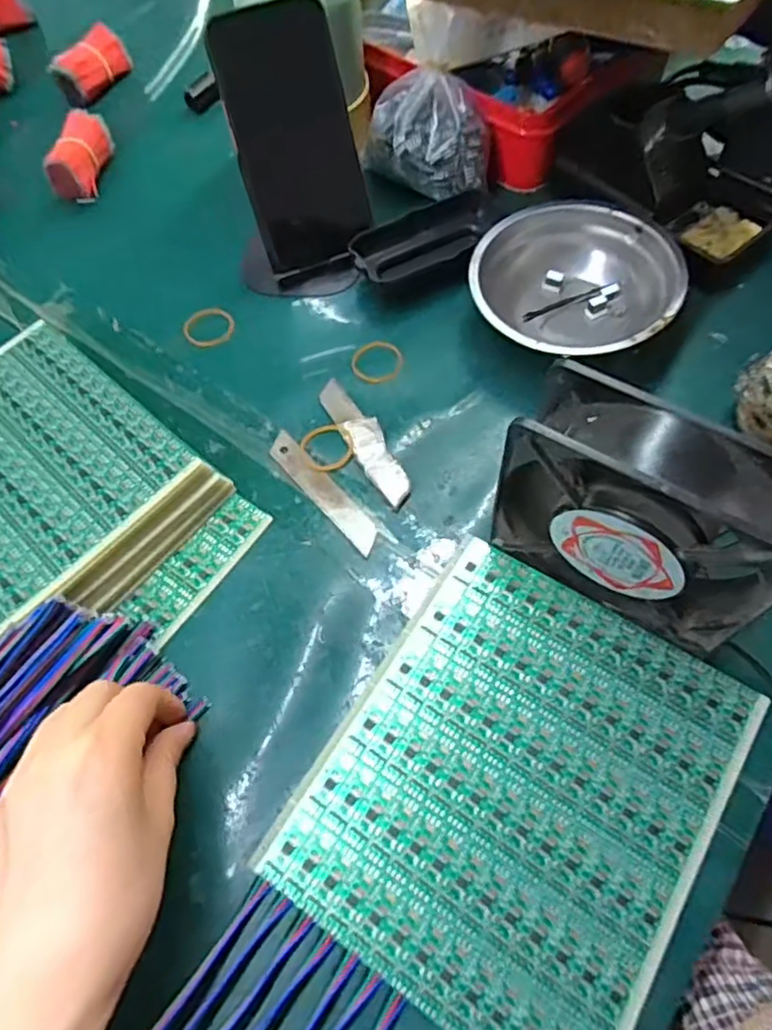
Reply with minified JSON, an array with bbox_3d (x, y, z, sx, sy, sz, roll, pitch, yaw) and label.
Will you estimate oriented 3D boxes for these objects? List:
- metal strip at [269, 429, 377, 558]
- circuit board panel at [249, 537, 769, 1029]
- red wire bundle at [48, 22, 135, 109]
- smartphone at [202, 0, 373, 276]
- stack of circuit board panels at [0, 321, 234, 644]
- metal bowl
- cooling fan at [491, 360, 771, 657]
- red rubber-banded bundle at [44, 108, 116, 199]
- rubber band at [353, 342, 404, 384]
[{"bbox_3d":[-0.038,-0.015,0.377,0.019,0.004,0.098,-37,67,-16],"label":"metal strip"},{"bbox_3d":[0.061,0.123,0.295,0.163,0.009,0.191,31,68,17],"label":"circuit board panel"},{"bbox_3d":[-0.262,-0.404,0.573,0.030,0.035,0.071,34,69,18],"label":"red wire bundle"},{"bbox_3d":[-0.058,-0.238,0.410,0.075,0.143,0.008,-17,33,-3],"label":"smartphone"},{"bbox_3d":[-0.223,-0.003,0.362,0.179,0.036,0.193,37,70,19],"label":"stack of circuit board panels"},{"bbox_3d":[0.118,-0.146,0.409,0.123,0.038,0.116,-1,62,2],"label":"metal bowl"},{"bbox_3d":[0.111,0.005,0.290,0.122,0.120,0.039,30,67,16],"label":"cooling fan"},{"bbox_3d":[-0.245,-0.289,0.514,0.038,0.037,0.077,2,63,3],"label":"red rubber-banded bundle"},{"bbox_3d":[-0.005,-0.100,0.417,0.033,0.004,0.032,-1,62,2],"label":"rubber band"}]

